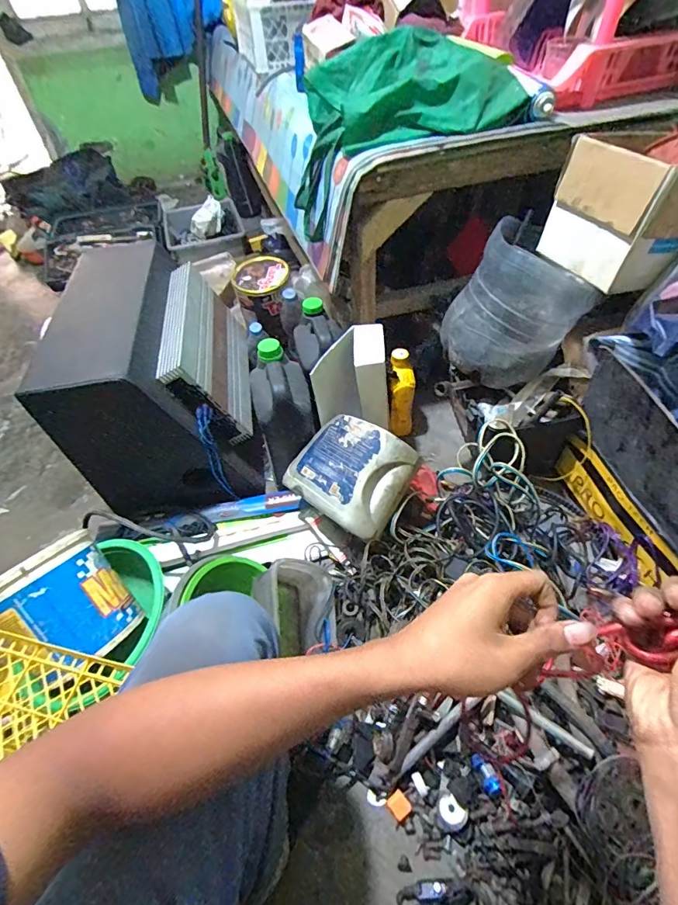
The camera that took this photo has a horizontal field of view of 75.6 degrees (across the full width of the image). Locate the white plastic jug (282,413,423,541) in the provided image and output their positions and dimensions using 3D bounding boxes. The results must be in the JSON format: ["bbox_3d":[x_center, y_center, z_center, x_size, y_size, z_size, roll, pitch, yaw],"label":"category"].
[{"bbox_3d":[0.026,0.038,0.867,0.228,0.105,0.196,27,90,25],"label":"white plastic jug"}]

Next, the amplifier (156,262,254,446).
[{"bbox_3d":[-0.300,-0.241,1.027,0.054,0.245,0.420,-25,51,18],"label":"amplifier"}]

